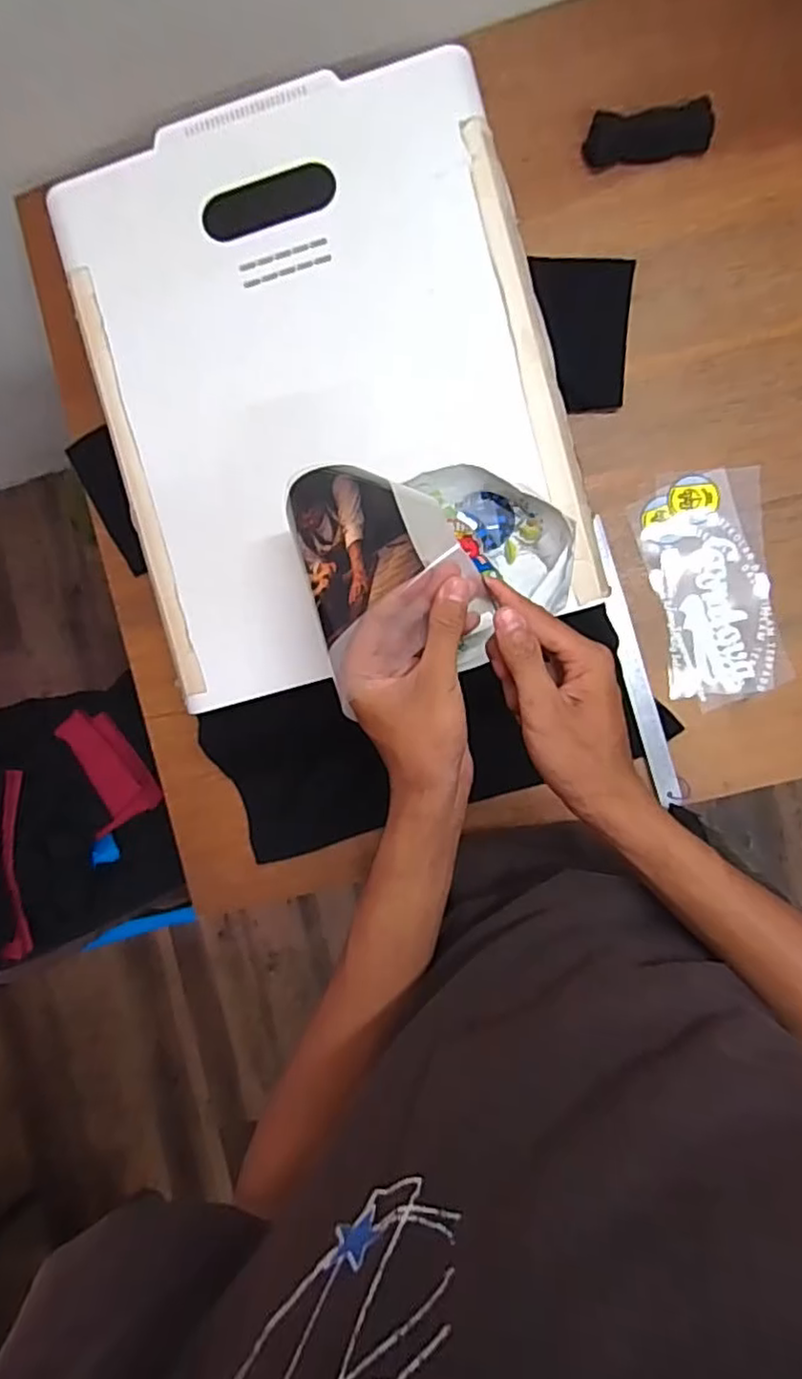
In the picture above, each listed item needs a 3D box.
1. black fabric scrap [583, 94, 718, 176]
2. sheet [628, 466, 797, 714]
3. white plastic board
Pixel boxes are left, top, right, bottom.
[{"bbox_3d":[0.265,-0.594,0.708,0.130,0.031,0.047,-7,91,5],"label":"black fabric scrap"},{"bbox_3d":[0.341,-0.111,0.721,0.129,0.011,0.250,-10,91,5],"label":"sheet"},{"bbox_3d":[-0.072,-0.272,0.585,0.397,0.031,0.494,-16,92,3],"label":"white plastic board"}]

